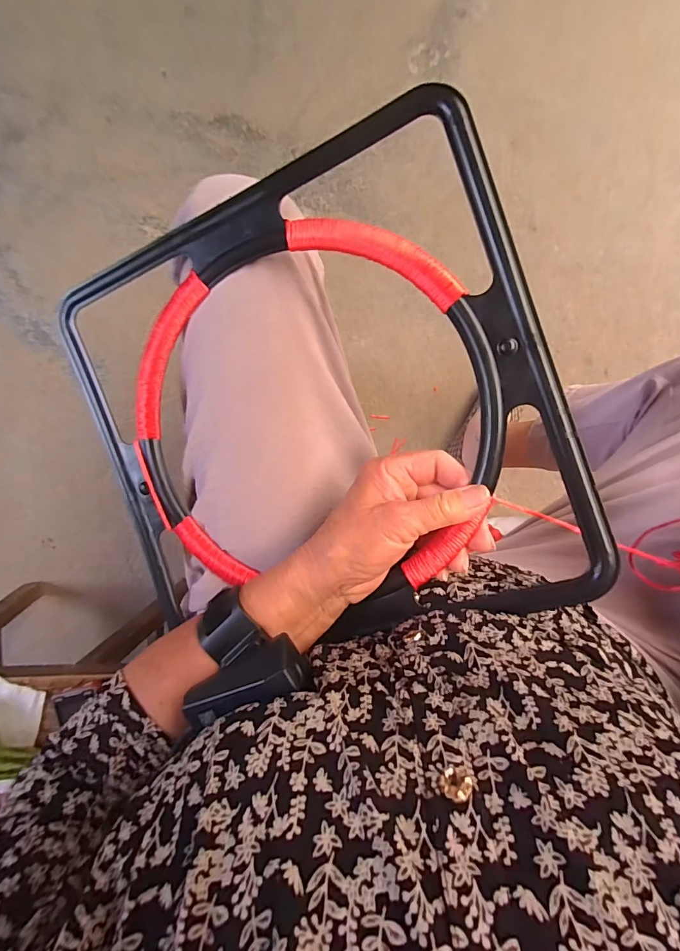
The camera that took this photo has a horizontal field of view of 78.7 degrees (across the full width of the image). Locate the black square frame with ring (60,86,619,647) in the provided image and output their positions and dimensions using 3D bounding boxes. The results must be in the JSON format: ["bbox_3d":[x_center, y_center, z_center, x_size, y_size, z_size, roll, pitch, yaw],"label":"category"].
[{"bbox_3d":[-0.027,-0.040,0.291,0.335,0.024,0.319,-17,92,16],"label":"black square frame with ring"}]

